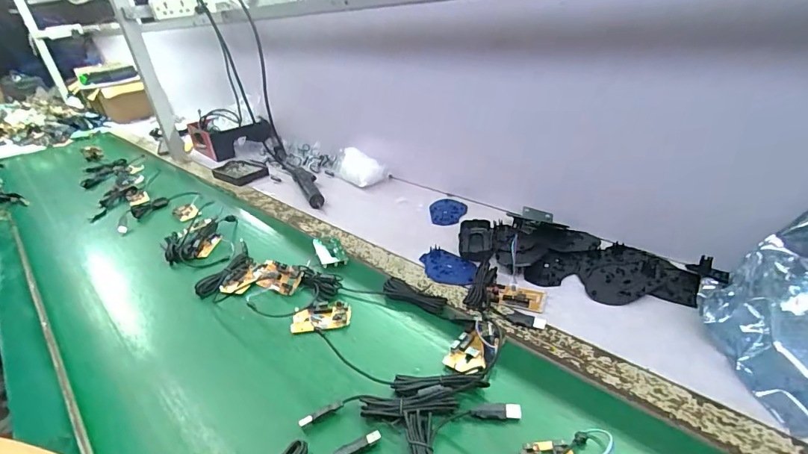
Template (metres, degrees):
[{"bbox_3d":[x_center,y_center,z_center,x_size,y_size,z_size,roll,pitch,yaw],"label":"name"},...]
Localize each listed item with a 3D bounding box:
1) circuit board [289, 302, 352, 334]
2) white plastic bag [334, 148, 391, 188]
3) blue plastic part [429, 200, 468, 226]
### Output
[{"bbox_3d":[-0.112,0.122,0.573,0.078,0.013,0.044,-8,28,0],"label":"circuit board"},{"bbox_3d":[-0.118,-0.143,1.007,0.168,0.058,0.075,18,37,39],"label":"white plastic bag"},{"bbox_3d":[0.088,-0.028,0.826,0.073,0.008,0.094,-6,28,3],"label":"blue plastic part"}]

